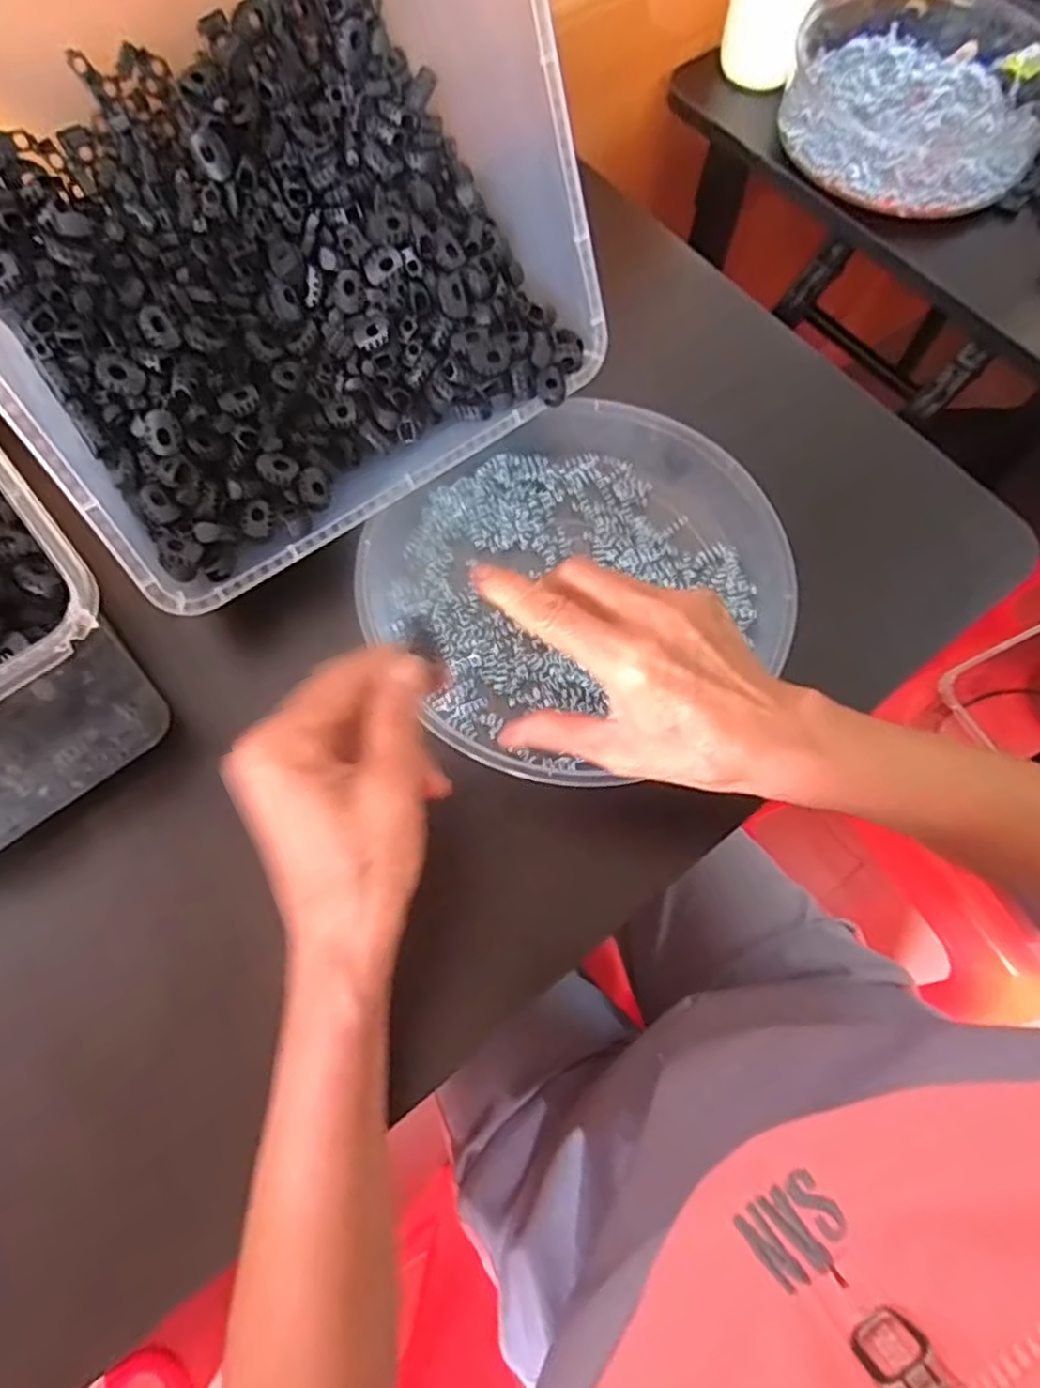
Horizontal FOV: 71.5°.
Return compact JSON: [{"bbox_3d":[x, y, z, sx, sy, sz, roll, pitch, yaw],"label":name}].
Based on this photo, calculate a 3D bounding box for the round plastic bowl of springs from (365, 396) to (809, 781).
[{"bbox_3d":[0.032,-0.068,0.411,0.223,0.037,0.206,1,69,-1],"label":"round plastic bowl of springs"}]

